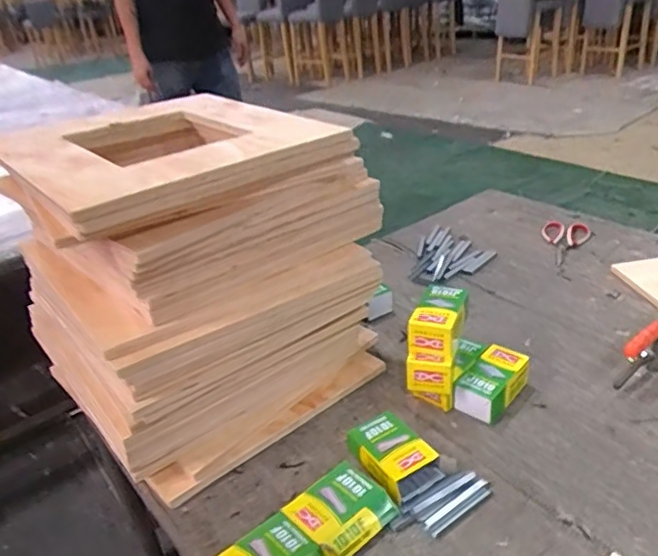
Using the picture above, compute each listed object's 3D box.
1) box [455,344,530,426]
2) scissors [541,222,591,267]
[{"bbox_3d":[0.253,0.161,0.900,0.067,0.056,0.132,19,37,38],"label":"box"},{"bbox_3d":[0.539,-0.081,1.334,0.100,0.020,0.204,8,31,23],"label":"scissors"}]

